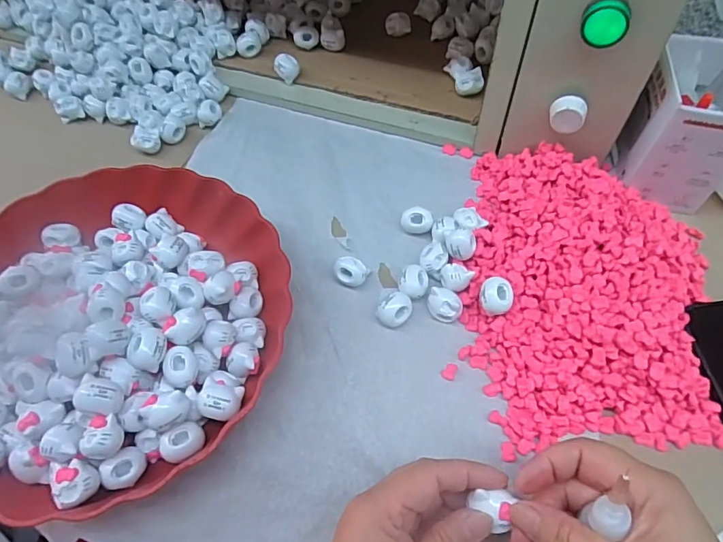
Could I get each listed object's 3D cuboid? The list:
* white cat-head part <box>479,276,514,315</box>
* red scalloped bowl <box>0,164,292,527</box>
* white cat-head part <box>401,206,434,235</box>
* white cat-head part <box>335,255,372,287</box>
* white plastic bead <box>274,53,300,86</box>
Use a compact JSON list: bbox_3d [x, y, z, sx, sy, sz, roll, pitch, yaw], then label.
[{"bbox_3d":[0.092,0.018,0.338,0.022,0.017,0.023,0,58,1],"label":"white cat-head part"},{"bbox_3d":[-0.169,0.032,0.330,0.233,0.055,0.237,0,58,1],"label":"red scalloped bowl"},{"bbox_3d":[0.044,-0.039,0.395,0.025,0.020,0.016,9,58,7],"label":"white cat-head part"},{"bbox_3d":[-0.007,0.002,0.370,0.025,0.019,0.020,5,58,4],"label":"white cat-head part"},{"bbox_3d":[-0.073,-0.198,0.484,0.023,0.023,0.018,-9,58,-5],"label":"white plastic bead"}]

